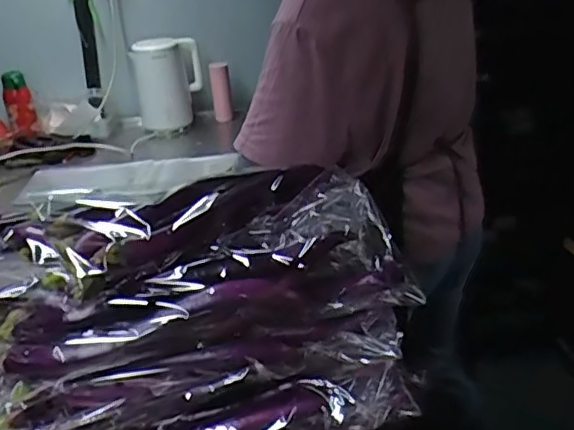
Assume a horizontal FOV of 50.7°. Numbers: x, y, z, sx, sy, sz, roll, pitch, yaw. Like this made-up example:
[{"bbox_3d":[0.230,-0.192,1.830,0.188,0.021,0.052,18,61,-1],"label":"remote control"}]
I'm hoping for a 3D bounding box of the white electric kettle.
[{"bbox_3d":[-0.342,-0.373,1.752,0.182,0.263,0.133,-13,27,-19],"label":"white electric kettle"}]

